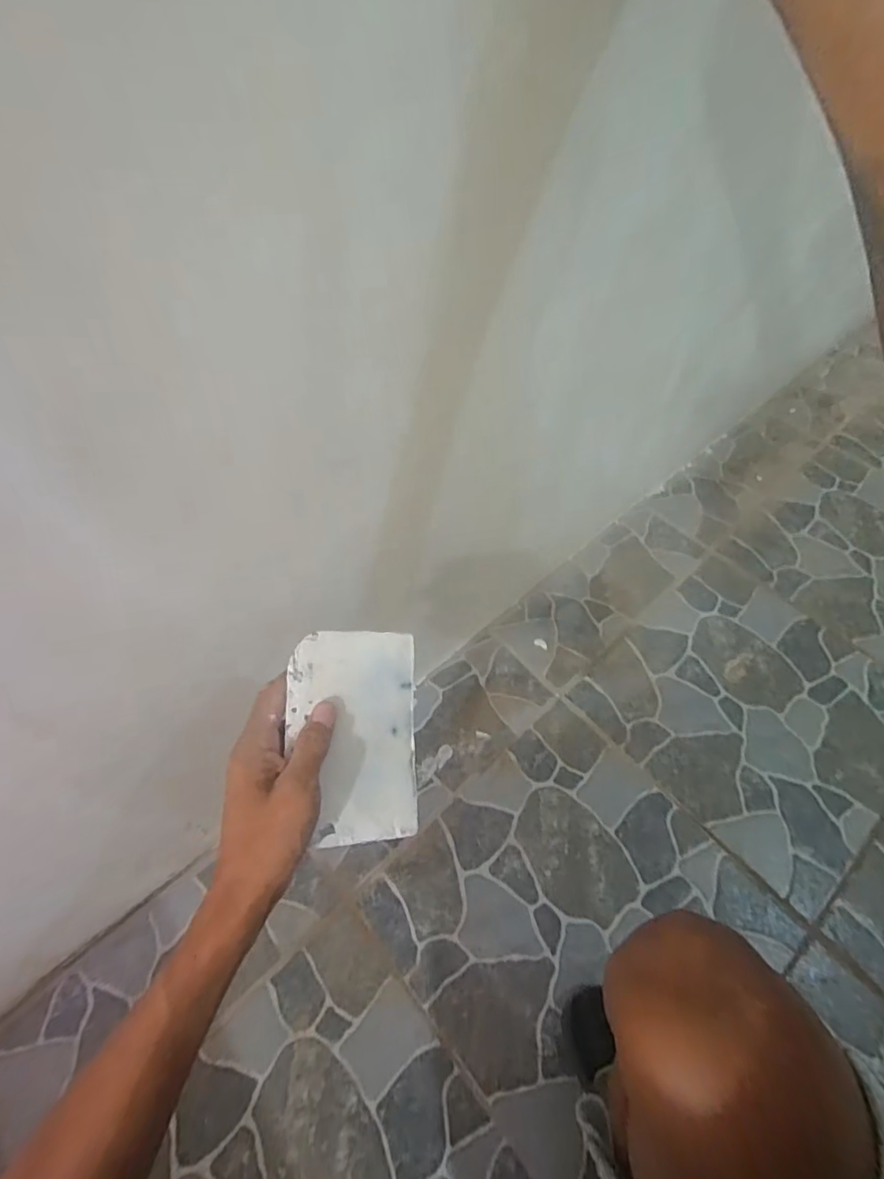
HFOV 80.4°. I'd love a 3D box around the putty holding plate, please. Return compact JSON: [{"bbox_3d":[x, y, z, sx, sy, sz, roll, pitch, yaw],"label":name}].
[{"bbox_3d":[-0.063,0.105,0.379,0.094,0.004,0.147,3,78,-27],"label":"putty holding plate"}]

